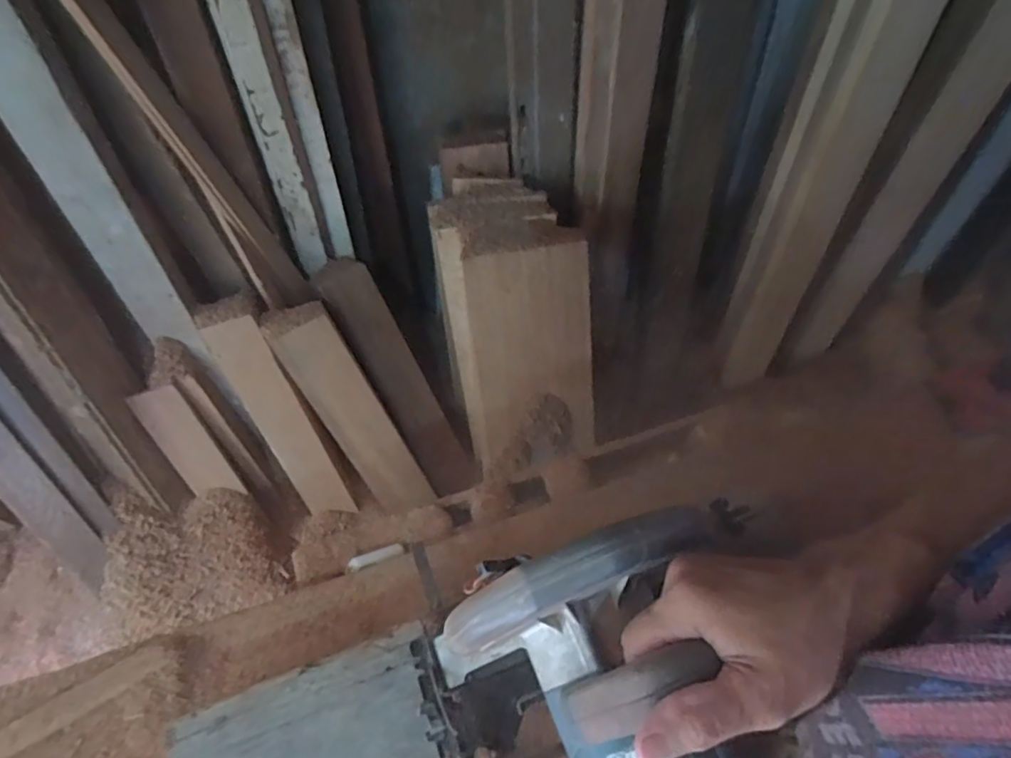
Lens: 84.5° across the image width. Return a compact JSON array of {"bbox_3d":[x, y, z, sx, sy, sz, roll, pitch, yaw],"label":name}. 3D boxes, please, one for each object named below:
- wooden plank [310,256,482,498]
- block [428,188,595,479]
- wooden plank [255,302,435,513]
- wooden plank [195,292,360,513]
[{"bbox_3d":[-0.196,0.015,1.077,0.033,0.523,0.111,5,39,46],"label":"wooden plank"},{"bbox_3d":[0.029,-0.074,1.062,0.269,0.549,0.121,-9,22,-2],"label":"block"},{"bbox_3d":[-0.263,0.075,1.000,0.106,0.466,0.042,-33,35,-14],"label":"wooden plank"},{"bbox_3d":[-0.395,0.071,1.012,0.103,0.477,0.064,-19,36,-7],"label":"wooden plank"}]

